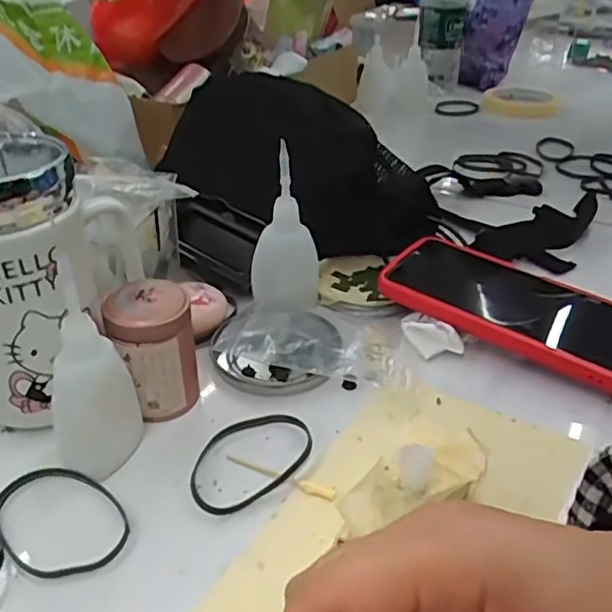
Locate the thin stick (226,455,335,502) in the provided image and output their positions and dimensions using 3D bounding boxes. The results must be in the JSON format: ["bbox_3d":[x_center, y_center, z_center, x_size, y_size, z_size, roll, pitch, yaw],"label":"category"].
[{"bbox_3d":[-0.014,0.083,0.311,0.058,0.004,0.007,15,36,18],"label":"thin stick"}]

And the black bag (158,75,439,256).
[{"bbox_3d":[-0.010,-0.126,0.523,0.232,0.110,0.093,24,39,29],"label":"black bag"}]

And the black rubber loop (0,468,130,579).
[{"bbox_3d":[-0.112,0.096,0.287,0.068,0.004,0.049,25,40,30],"label":"black rubber loop"}]

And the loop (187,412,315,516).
[{"bbox_3d":[-0.030,0.076,0.321,0.070,0.005,0.048,-21,40,-31],"label":"loop"}]

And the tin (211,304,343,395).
[{"bbox_3d":[-0.017,0.022,0.390,0.075,0.012,0.078,1,34,-1],"label":"tin"}]

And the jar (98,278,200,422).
[{"bbox_3d":[-0.082,0.024,0.342,0.045,0.064,0.039,-19,38,-27],"label":"jar"}]

